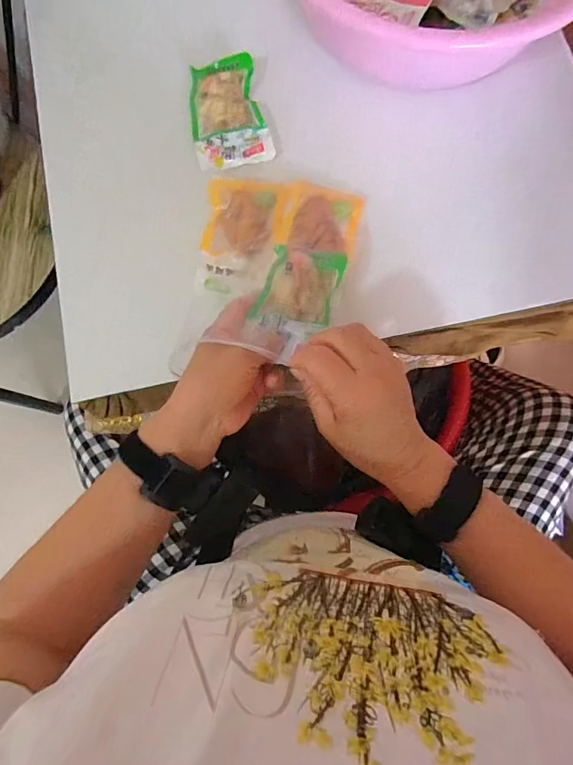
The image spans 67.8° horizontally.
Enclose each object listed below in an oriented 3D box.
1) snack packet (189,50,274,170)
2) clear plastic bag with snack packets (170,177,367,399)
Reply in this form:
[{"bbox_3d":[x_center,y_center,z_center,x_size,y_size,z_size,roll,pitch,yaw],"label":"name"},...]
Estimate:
[{"bbox_3d":[-0.065,-0.290,0.460,0.079,0.024,0.118,-14,79,-1],"label":"snack packet"},{"bbox_3d":[-0.018,-0.106,0.398,0.152,0.073,0.233,10,79,3],"label":"clear plastic bag with snack packets"}]

